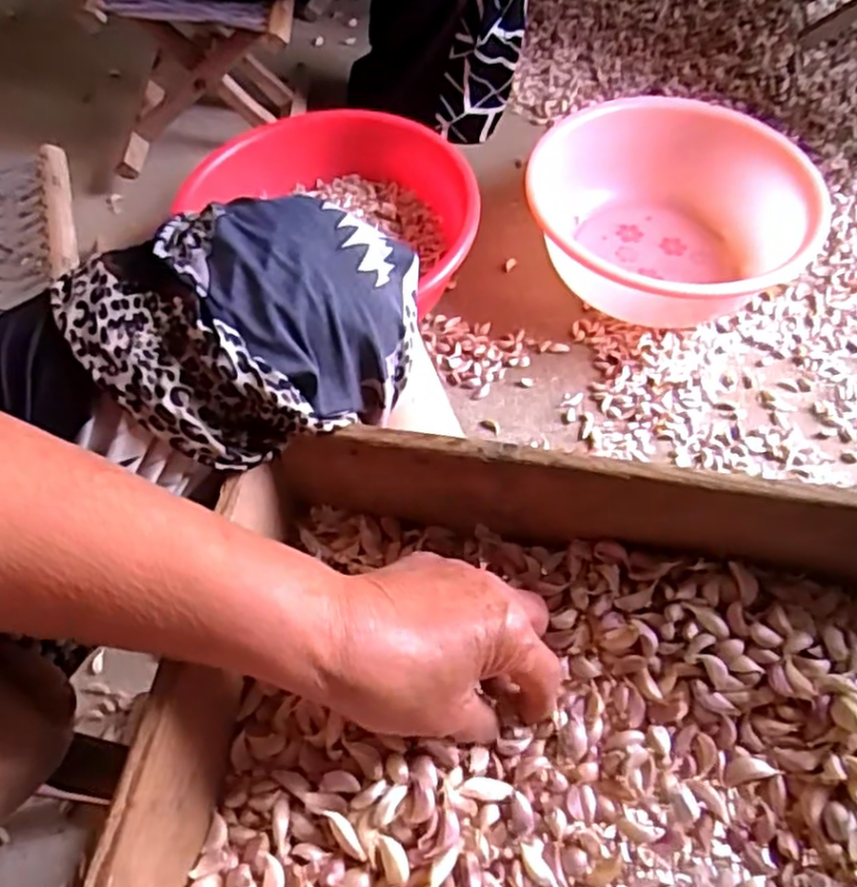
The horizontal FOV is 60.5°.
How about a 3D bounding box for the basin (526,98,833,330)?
[{"bbox_3d":[0.303,-0.296,0.959,0.340,0.114,0.326,-1,59,1],"label":"basin"}]

